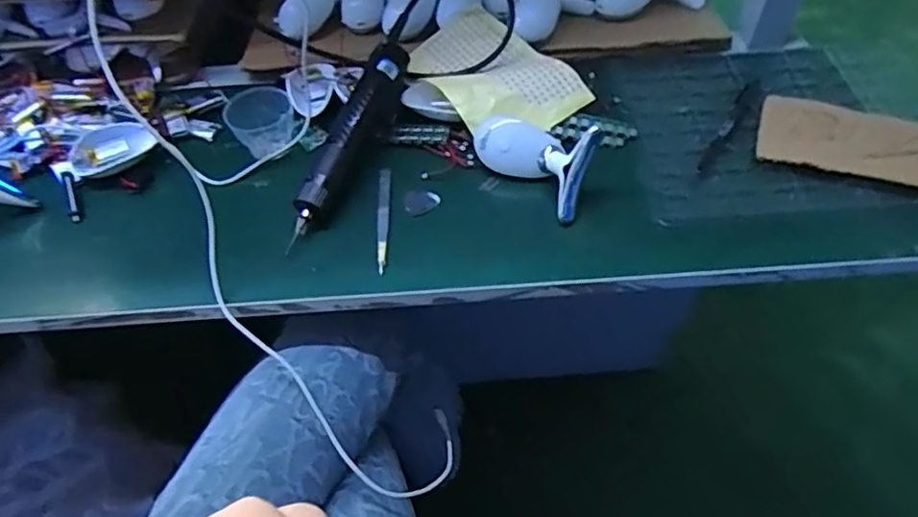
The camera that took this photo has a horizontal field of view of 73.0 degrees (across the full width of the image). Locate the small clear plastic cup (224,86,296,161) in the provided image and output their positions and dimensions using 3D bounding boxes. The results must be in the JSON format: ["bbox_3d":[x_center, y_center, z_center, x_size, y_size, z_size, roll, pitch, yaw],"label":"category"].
[{"bbox_3d":[-0.194,-0.136,0.609,0.062,0.030,0.063,-2,55,2],"label":"small clear plastic cup"}]

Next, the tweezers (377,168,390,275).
[{"bbox_3d":[-0.068,-0.039,0.558,0.010,0.006,0.117,-3,49,1],"label":"tweezers"}]

